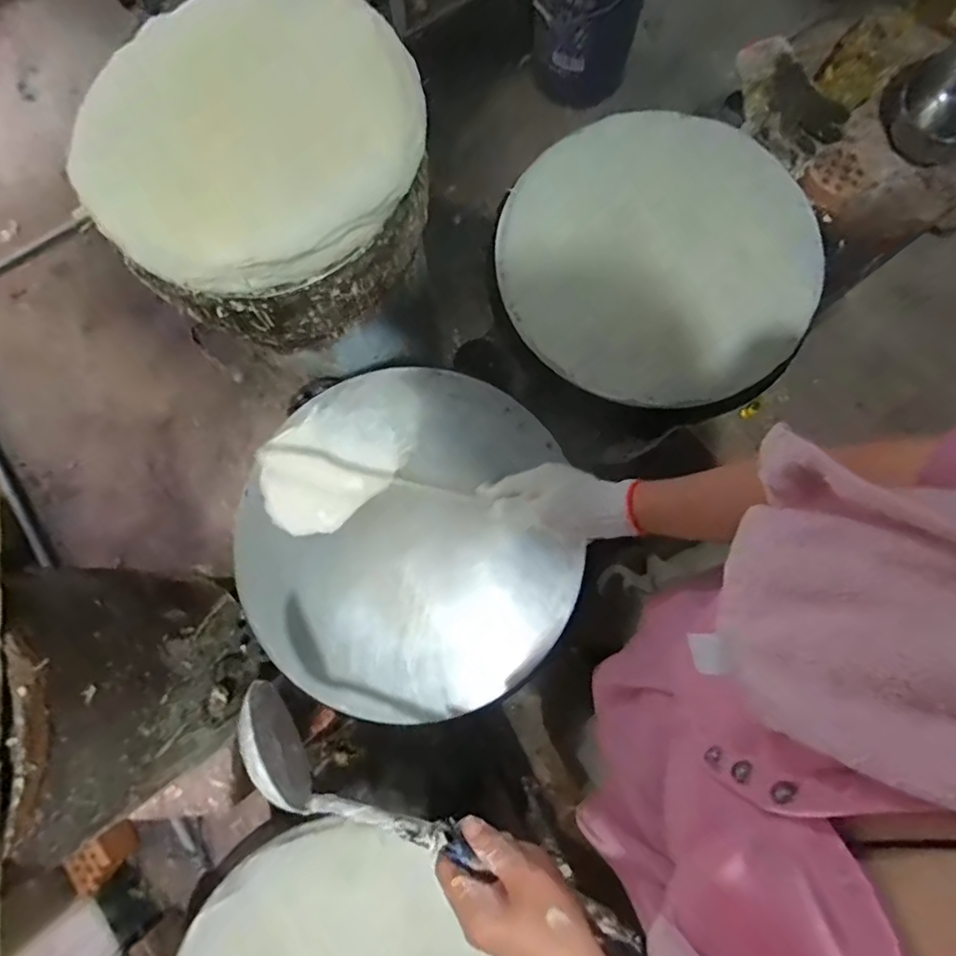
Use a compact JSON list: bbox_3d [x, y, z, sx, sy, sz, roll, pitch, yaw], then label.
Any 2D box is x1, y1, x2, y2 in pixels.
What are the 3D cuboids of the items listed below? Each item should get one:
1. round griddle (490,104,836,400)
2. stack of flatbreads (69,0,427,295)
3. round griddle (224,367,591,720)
[{"bbox_3d":[0.214,-0.263,0.655,0.350,0.047,0.355,0,80,1],"label":"round griddle"},{"bbox_3d":[-0.251,-0.383,0.615,0.354,0.072,0.362,27,81,5],"label":"stack of flatbreads"},{"bbox_3d":[-0.076,0.061,0.601,0.379,0.043,0.367,0,80,1],"label":"round griddle"}]

